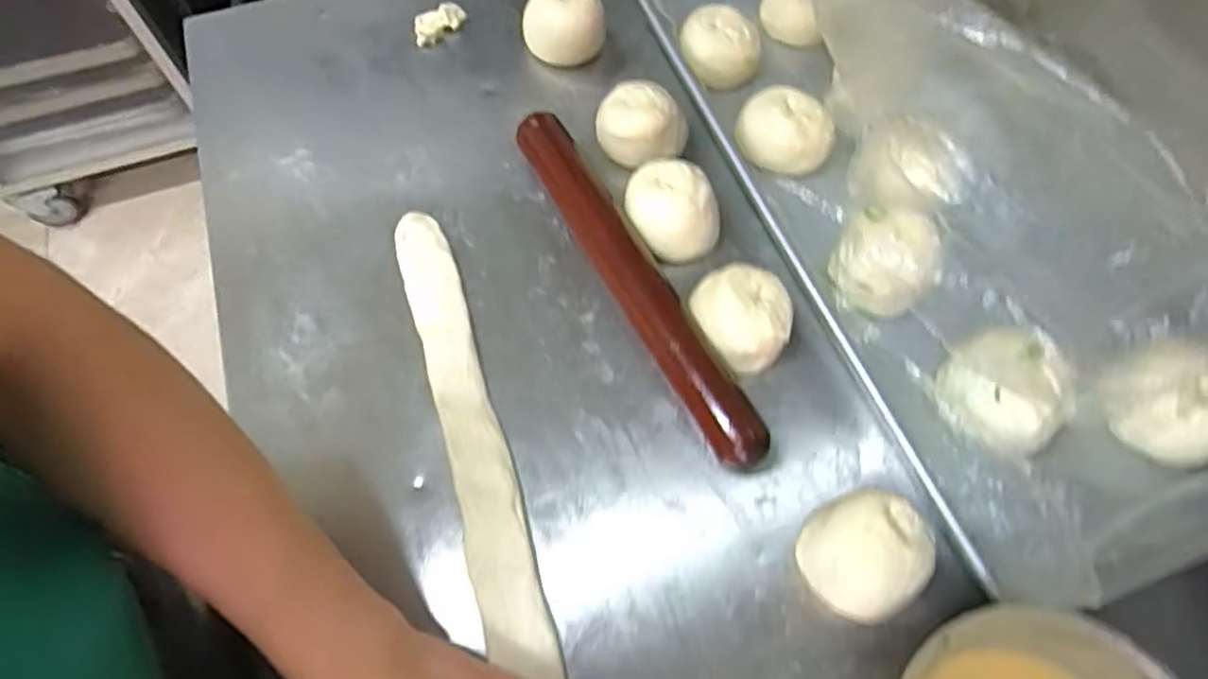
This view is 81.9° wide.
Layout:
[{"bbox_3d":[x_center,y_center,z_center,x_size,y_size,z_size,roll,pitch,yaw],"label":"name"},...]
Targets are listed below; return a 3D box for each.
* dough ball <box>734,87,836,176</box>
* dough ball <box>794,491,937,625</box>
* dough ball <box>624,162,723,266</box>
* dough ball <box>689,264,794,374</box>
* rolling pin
[{"bbox_3d":[0.148,-0.174,0.576,0.082,0.041,0.068,19,68,11],"label":"dough ball"},{"bbox_3d":[0.161,0.132,0.425,0.075,0.049,0.065,-28,67,-10],"label":"dough ball"},{"bbox_3d":[0.050,-0.102,0.538,0.065,0.041,0.081,-19,66,-6],"label":"dough ball"},{"bbox_3d":[0.099,-0.015,0.497,0.064,0.052,0.070,-1,65,2],"label":"dough ball"},{"bbox_3d":[0.018,-0.049,0.519,0.037,0.029,0.321,-26,67,-9],"label":"rolling pin"}]

